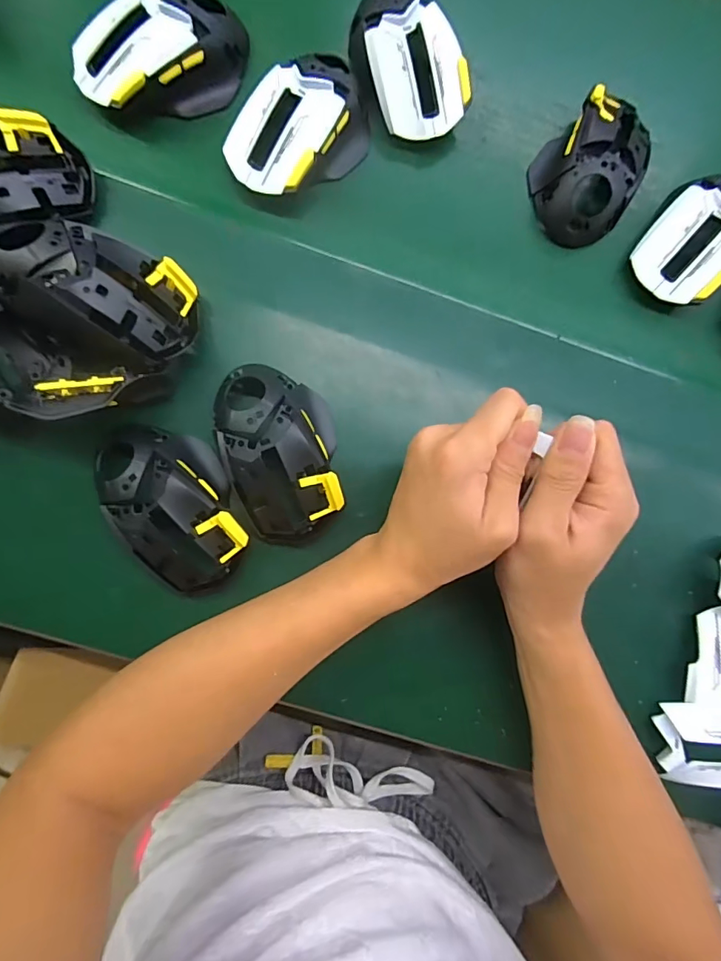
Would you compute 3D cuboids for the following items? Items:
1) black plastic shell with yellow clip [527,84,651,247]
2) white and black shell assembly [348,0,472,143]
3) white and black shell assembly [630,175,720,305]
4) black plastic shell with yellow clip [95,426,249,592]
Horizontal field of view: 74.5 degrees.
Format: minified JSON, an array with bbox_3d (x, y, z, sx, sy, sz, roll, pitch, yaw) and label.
[{"bbox_3d":[0.174,-0.233,0.350,0.075,0.035,0.108,42,83,-3],"label":"black plastic shell with yellow clip"},{"bbox_3d":[0.032,-0.293,0.337,0.065,0.036,0.099,-30,91,-8],"label":"white and black shell assembly"},{"bbox_3d":[0.243,-0.176,0.351,0.061,0.034,0.092,29,83,-5],"label":"white and black shell assembly"},{"bbox_3d":[-0.119,0.013,0.297,0.068,0.030,0.111,-33,91,-8],"label":"black plastic shell with yellow clip"}]

